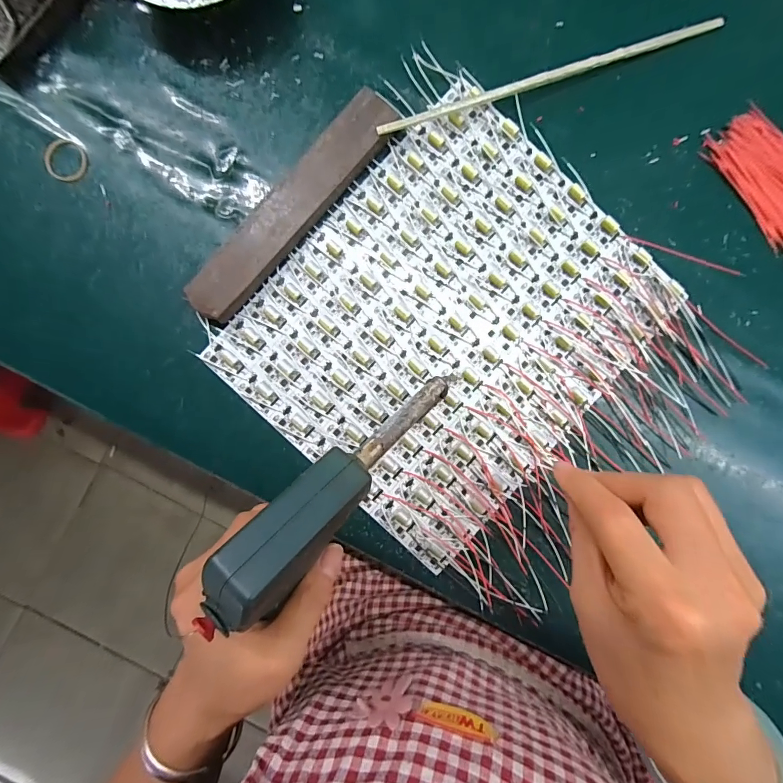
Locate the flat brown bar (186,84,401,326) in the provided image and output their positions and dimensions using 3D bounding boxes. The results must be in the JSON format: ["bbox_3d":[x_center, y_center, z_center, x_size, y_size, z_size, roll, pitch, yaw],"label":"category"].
[{"bbox_3d":[-0.070,-0.134,0.294,0.033,0.020,0.199,41,90,0],"label":"flat brown bar"}]

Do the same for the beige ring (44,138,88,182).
[{"bbox_3d":[-0.245,-0.173,0.301,0.032,0.004,0.030,0,90,0],"label":"beige ring"}]

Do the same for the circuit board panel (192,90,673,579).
[{"bbox_3d":[0.043,-0.051,0.301,0.244,0.008,0.280,43,90,0],"label":"circuit board panel"}]

